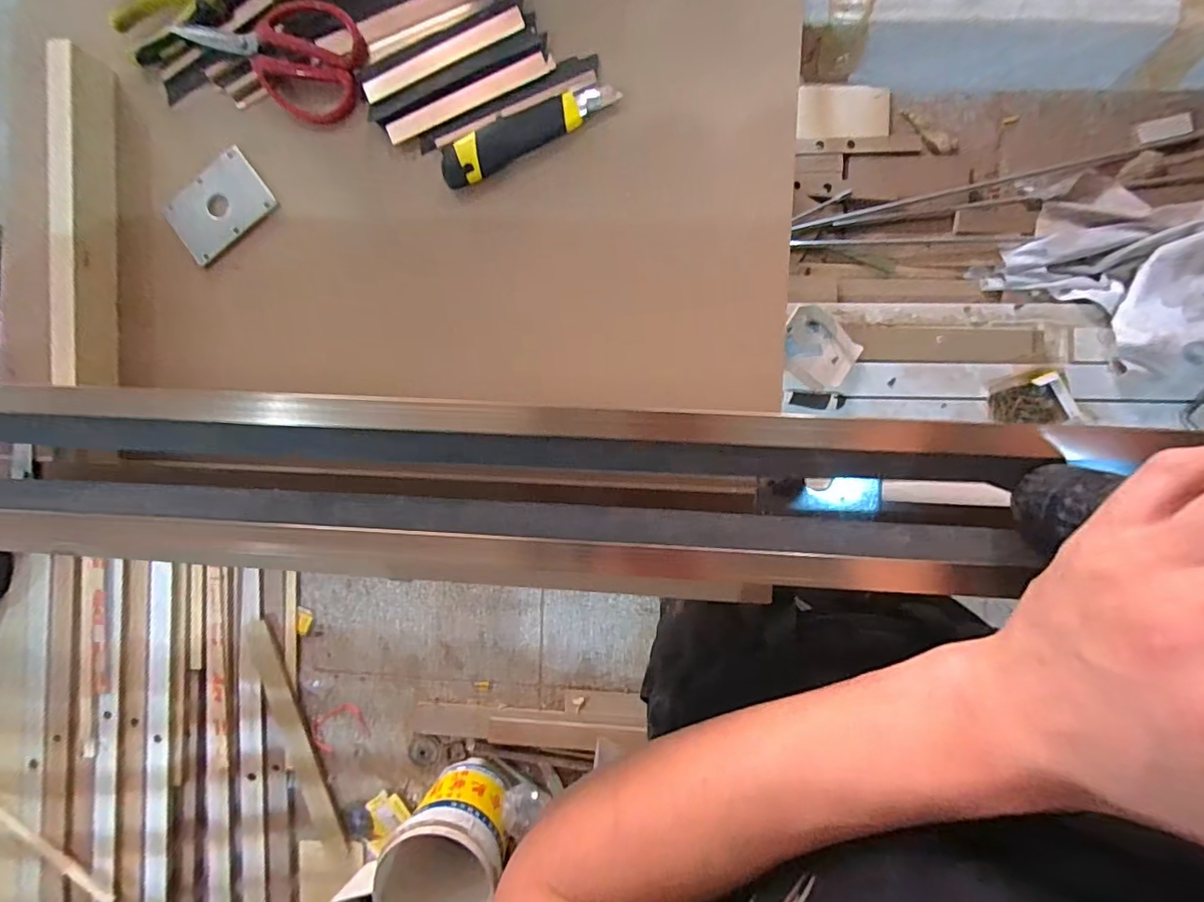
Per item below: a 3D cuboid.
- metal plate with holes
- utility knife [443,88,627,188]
[{"bbox_3d":[-0.384,-0.242,0.516,0.102,0.009,0.078,-37,87,2],"label":"metal plate with holes"},{"bbox_3d":[-0.071,-0.301,0.486,0.172,0.018,0.040,-24,87,3],"label":"utility knife"}]

